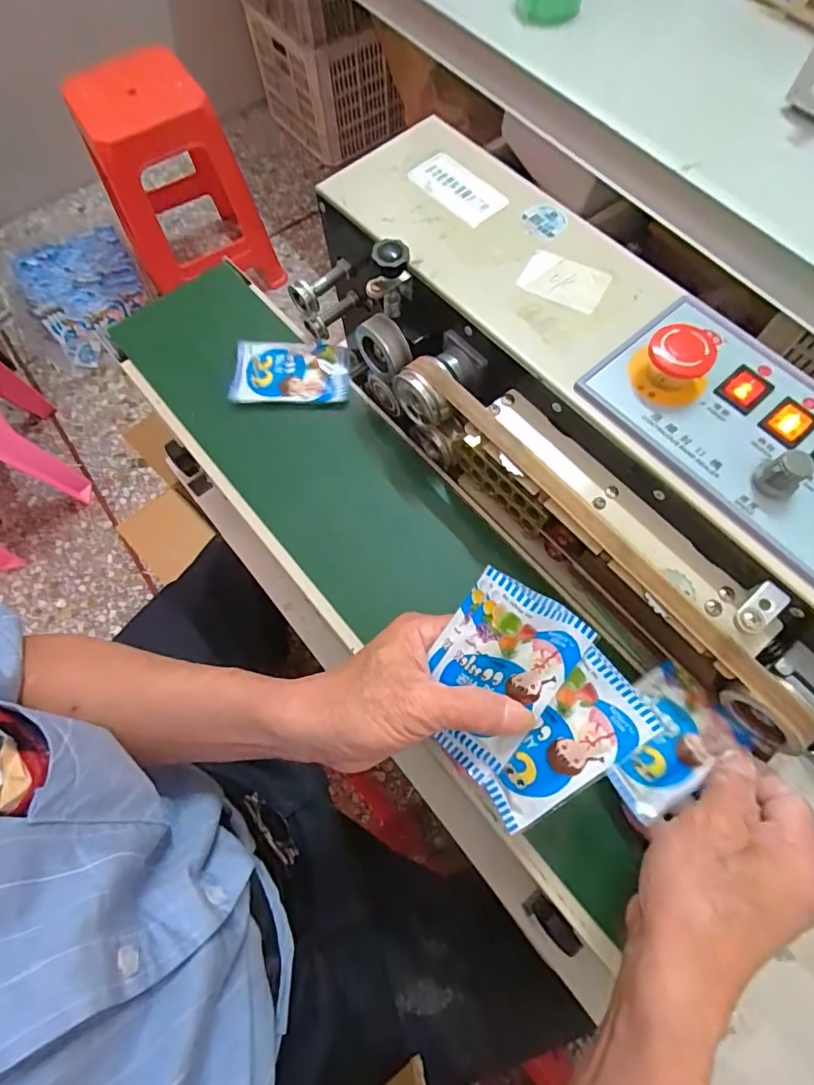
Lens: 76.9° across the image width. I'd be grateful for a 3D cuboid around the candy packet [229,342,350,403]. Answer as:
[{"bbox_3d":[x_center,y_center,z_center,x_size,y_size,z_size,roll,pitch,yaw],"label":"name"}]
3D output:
[{"bbox_3d":[-0.104,-0.154,0.465,0.102,0.016,0.063,-1,70,2],"label":"candy packet"}]

